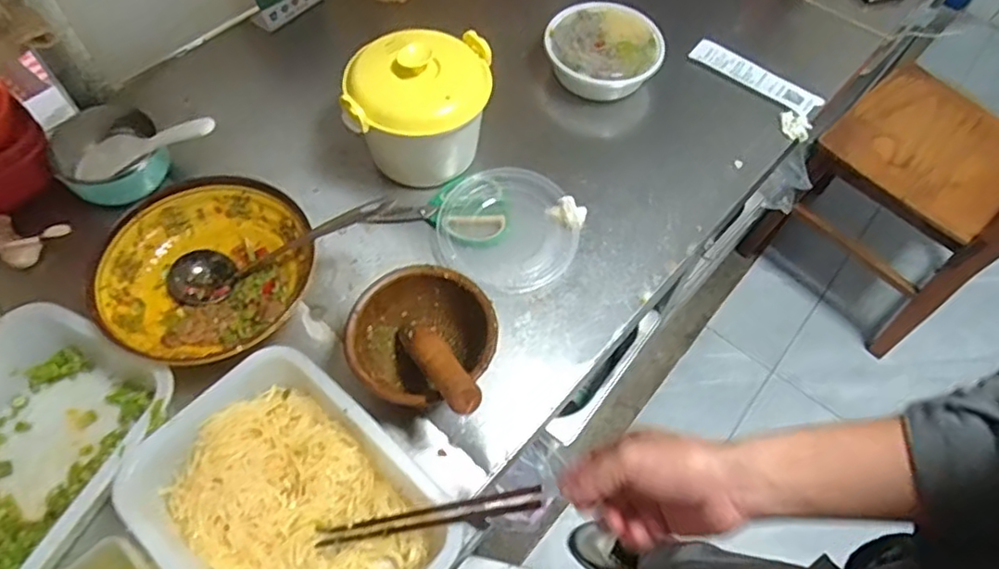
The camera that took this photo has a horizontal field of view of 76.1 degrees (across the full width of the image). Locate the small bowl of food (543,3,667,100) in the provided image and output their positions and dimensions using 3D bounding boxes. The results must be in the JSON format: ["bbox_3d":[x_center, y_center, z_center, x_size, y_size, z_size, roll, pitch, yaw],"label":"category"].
[{"bbox_3d":[0.150,-0.337,0.931,0.168,0.063,0.162,-15,62,-11],"label":"small bowl of food"}]

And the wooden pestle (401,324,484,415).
[{"bbox_3d":[-0.055,0.076,0.613,0.038,0.029,0.155,-25,29,-16],"label":"wooden pestle"}]

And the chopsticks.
[{"bbox_3d":[-0.065,0.212,0.581,0.214,0.017,0.017,-13,60,9],"label":"chopsticks"}]

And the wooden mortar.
[{"bbox_3d":[-0.080,0.064,0.673,0.145,0.089,0.149,1,60,-2],"label":"wooden mortar"}]

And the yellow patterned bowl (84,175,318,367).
[{"bbox_3d":[-0.314,-0.005,0.695,0.215,0.074,0.212,1,60,-2],"label":"yellow patterned bowl"}]

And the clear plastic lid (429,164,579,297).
[{"bbox_3d":[0.010,-0.072,0.801,0.170,0.018,0.176,1,60,-2],"label":"clear plastic lid"}]

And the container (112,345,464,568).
[{"bbox_3d":[-0.191,0.204,0.589,0.279,0.064,0.207,40,66,18],"label":"container"}]

